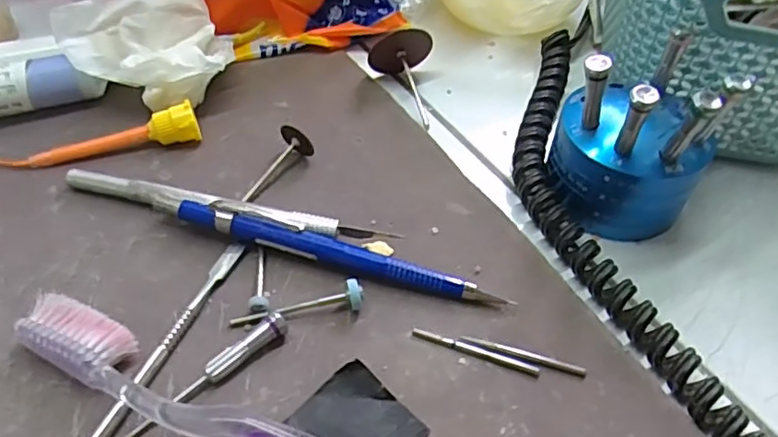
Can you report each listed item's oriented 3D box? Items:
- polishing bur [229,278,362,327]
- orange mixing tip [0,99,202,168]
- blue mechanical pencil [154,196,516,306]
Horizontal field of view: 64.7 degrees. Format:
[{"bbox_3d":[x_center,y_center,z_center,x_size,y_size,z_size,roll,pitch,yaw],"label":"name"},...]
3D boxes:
[{"bbox_3d":[-0.032,0.030,0.214,0.046,0.010,0.009,-6,50,-9],"label":"polishing bur"},{"bbox_3d":[-0.126,-0.034,0.262,0.087,0.016,0.014,-11,51,-14],"label":"orange mixing tip"},{"bbox_3d":[-0.023,0.012,0.230,0.134,0.012,0.011,13,49,7],"label":"blue mechanical pencil"}]

